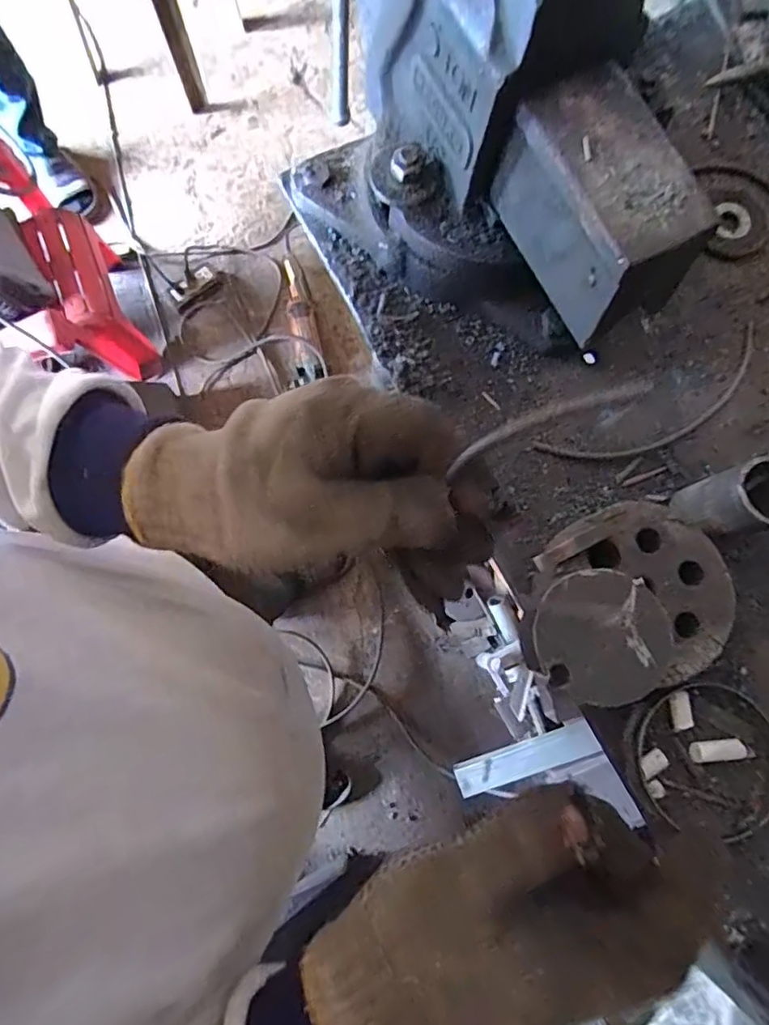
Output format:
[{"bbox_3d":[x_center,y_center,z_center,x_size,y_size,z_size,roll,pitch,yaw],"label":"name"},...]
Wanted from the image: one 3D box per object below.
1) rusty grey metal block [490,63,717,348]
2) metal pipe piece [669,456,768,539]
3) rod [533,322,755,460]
[{"bbox_3d":[0.123,-0.166,0.318,0.065,0.067,0.122,-27,80,-7],"label":"rusty grey metal block"},{"bbox_3d":[0.210,-0.003,0.351,0.043,0.081,0.039,-21,80,-6],"label":"metal pipe piece"},{"bbox_3d":[0.200,-0.074,0.403,0.194,0.004,0.046,-29,81,-7],"label":"rod"}]

